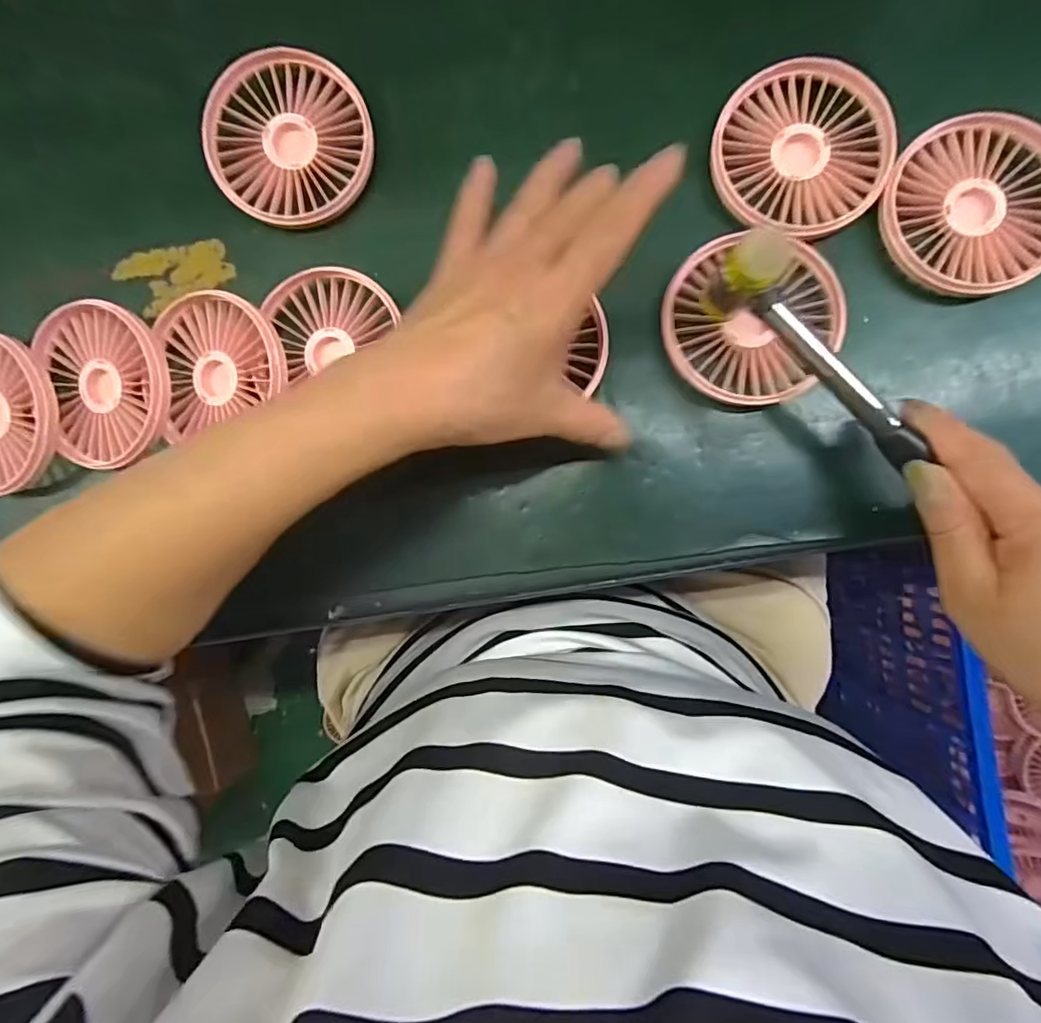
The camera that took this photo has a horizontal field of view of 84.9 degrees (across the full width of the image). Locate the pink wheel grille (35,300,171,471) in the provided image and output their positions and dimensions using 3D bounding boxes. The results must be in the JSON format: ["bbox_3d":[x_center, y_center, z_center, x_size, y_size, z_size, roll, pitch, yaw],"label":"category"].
[{"bbox_3d":[-0.226,-0.070,0.313,0.072,0.027,0.086,-12,90,5],"label":"pink wheel grille"}]

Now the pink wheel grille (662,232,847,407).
[{"bbox_3d":[0.119,-0.098,0.295,0.086,0.016,0.086,0,91,5],"label":"pink wheel grille"}]

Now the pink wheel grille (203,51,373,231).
[{"bbox_3d":[-0.126,-0.203,0.312,0.086,0.021,0.084,0,91,5],"label":"pink wheel grille"}]

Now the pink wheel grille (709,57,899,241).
[{"bbox_3d":[0.144,-0.186,0.292,0.088,0.009,0.086,0,91,5],"label":"pink wheel grille"}]

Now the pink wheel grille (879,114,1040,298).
[{"bbox_3d":[0.229,-0.154,0.288,0.087,0.012,0.086,0,91,5],"label":"pink wheel grille"}]

